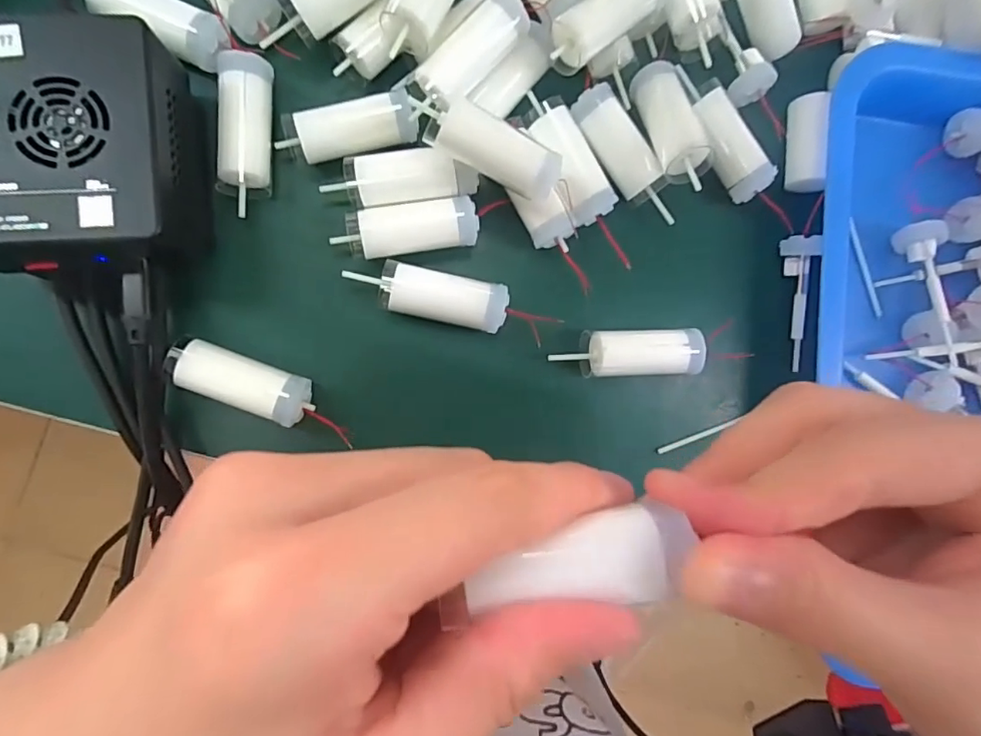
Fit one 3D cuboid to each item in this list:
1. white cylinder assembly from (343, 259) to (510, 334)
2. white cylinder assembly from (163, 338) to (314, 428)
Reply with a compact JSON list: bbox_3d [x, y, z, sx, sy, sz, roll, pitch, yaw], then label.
[{"bbox_3d":[-0.026,-0.031,0.236,0.065,0.024,0.020,13,88,-8],"label":"white cylinder assembly"},{"bbox_3d":[-0.100,0.006,0.224,0.054,0.023,0.019,21,87,-8],"label":"white cylinder assembly"}]

